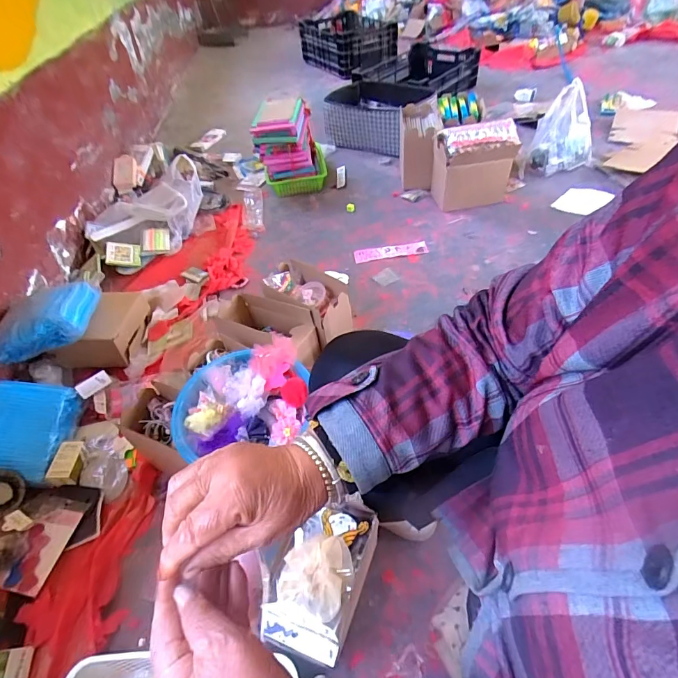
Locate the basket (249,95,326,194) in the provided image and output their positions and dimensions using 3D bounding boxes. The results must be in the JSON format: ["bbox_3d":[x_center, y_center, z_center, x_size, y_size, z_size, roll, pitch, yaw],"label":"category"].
[{"bbox_3d":[-0.194,-0.761,1.564,0.257,0.322,0.267,-9,48,-2],"label":"basket"}]

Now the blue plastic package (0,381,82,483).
[{"bbox_3d":[-0.688,0.193,0.856,0.188,0.085,0.219,-6,48,0],"label":"blue plastic package"}]

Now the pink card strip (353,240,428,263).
[{"bbox_3d":[0.167,-0.283,1.299,0.234,0.005,0.060,-9,48,-2],"label":"pink card strip"}]

